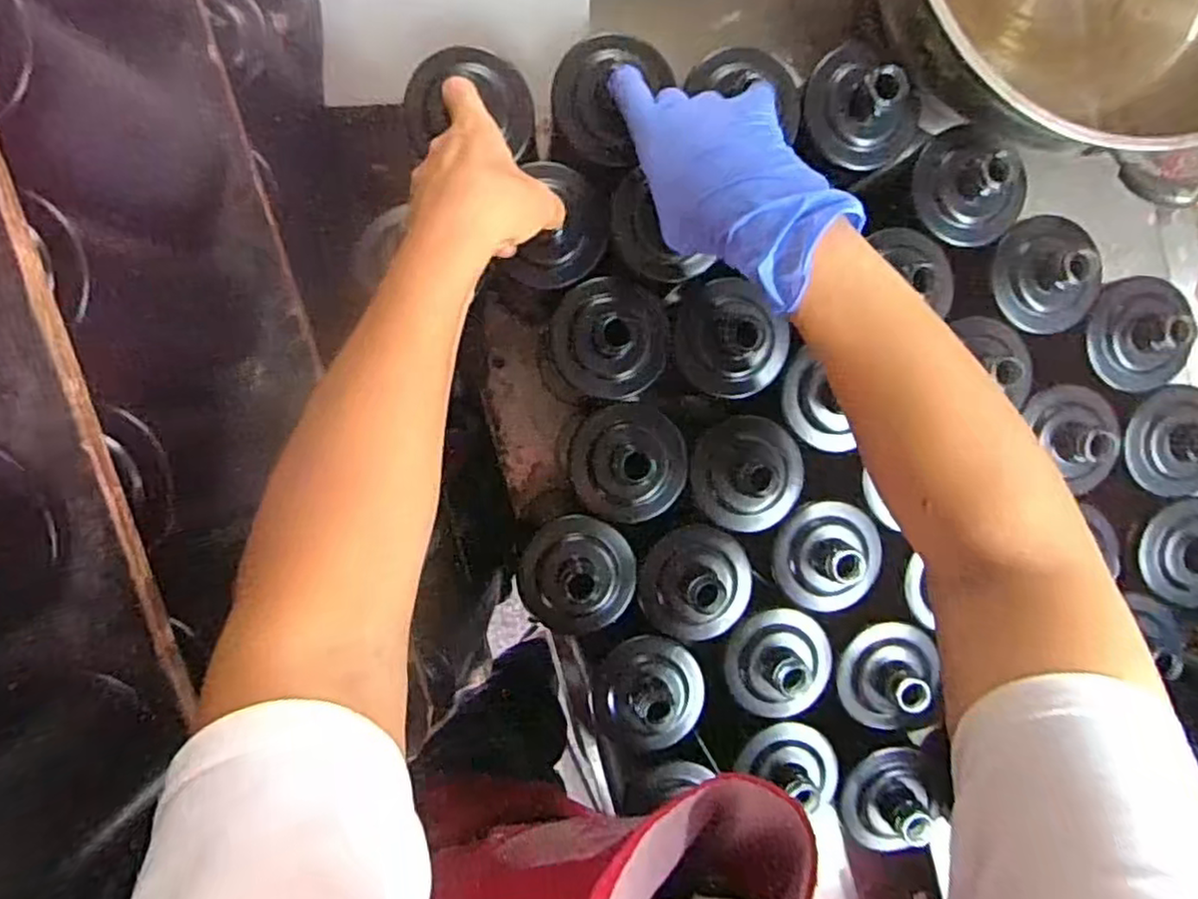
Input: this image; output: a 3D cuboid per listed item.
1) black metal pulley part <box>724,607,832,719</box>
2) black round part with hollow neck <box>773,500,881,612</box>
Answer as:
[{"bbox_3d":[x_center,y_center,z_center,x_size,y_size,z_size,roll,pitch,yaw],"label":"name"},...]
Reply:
[{"bbox_3d":[0.124,0.147,0.468,0.070,0.027,0.071,-1,95,0],"label":"black metal pulley part"},{"bbox_3d":[0.157,0.075,0.464,0.073,0.037,0.072,0,95,0],"label":"black round part with hollow neck"}]

